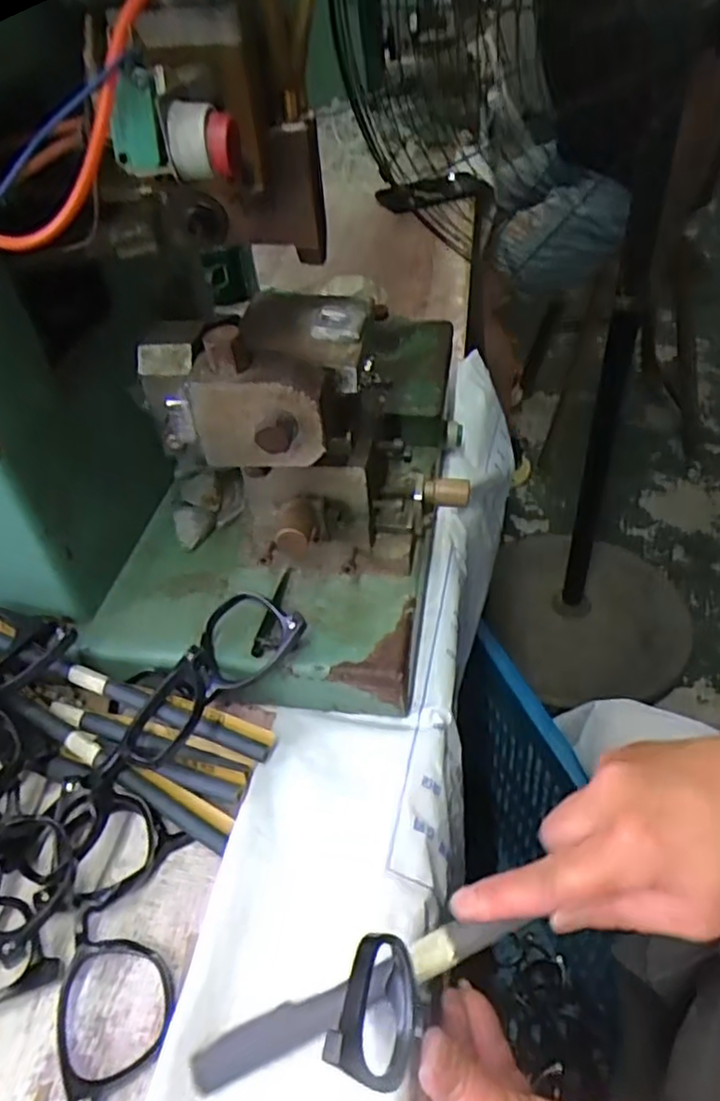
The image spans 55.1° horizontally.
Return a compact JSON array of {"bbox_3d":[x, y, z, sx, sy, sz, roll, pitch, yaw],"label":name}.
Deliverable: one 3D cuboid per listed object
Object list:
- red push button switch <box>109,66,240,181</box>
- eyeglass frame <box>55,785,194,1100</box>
[{"bbox_3d":[-0.062,-0.143,0.234,0.043,0.030,0.019,10,27,8],"label":"red push button switch"},{"bbox_3d":[-0.111,0.176,0.318,0.050,0.019,0.134,-5,44,0],"label":"eyeglass frame"}]

